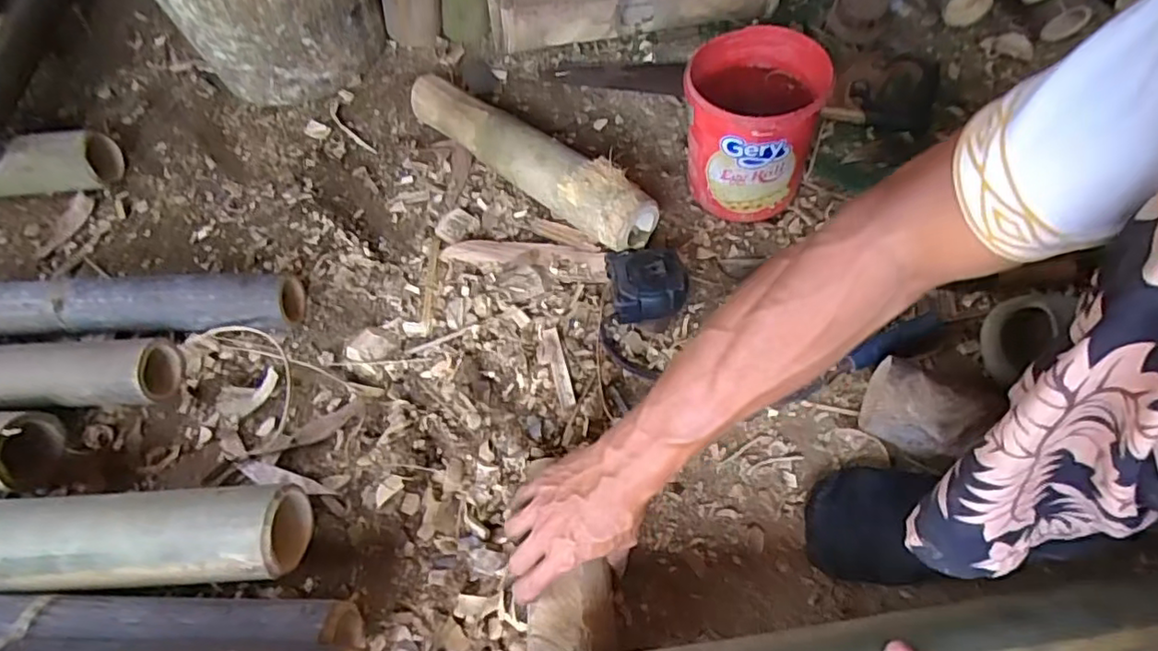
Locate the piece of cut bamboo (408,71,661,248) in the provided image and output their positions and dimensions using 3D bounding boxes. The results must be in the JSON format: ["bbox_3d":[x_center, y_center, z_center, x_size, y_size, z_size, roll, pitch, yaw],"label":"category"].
[{"bbox_3d":[-0.065,-0.203,0.743,0.357,0.075,0.071,36,68,21],"label":"piece of cut bamboo"}]

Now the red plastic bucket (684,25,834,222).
[{"bbox_3d":[0.187,-0.216,0.684,0.136,0.168,0.134,-1,60,2],"label":"red plastic bucket"}]

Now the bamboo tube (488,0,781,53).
[{"bbox_3d":[0.079,-0.447,0.862,0.405,0.069,0.063,-11,60,-1],"label":"bamboo tube"}]

